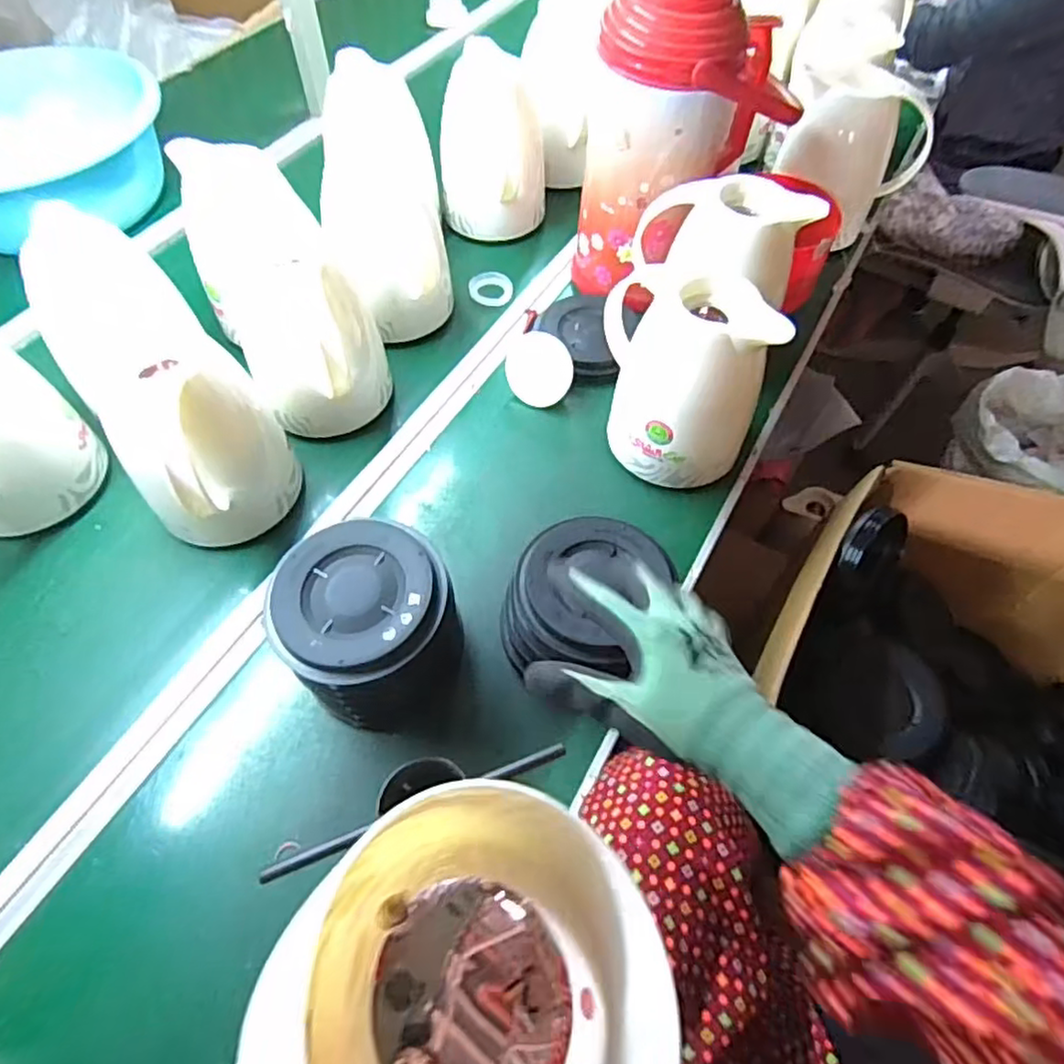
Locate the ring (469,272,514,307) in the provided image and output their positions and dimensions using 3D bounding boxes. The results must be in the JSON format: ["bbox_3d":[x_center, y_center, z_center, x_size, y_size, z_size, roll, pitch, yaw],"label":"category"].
[{"bbox_3d":[-0.061,-0.354,0.955,0.066,0.014,0.066,0,58,0],"label":"ring"}]

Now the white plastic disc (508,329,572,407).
[{"bbox_3d":[0.010,-0.202,0.818,0.084,0.087,0.025,9,16,13],"label":"white plastic disc"}]

